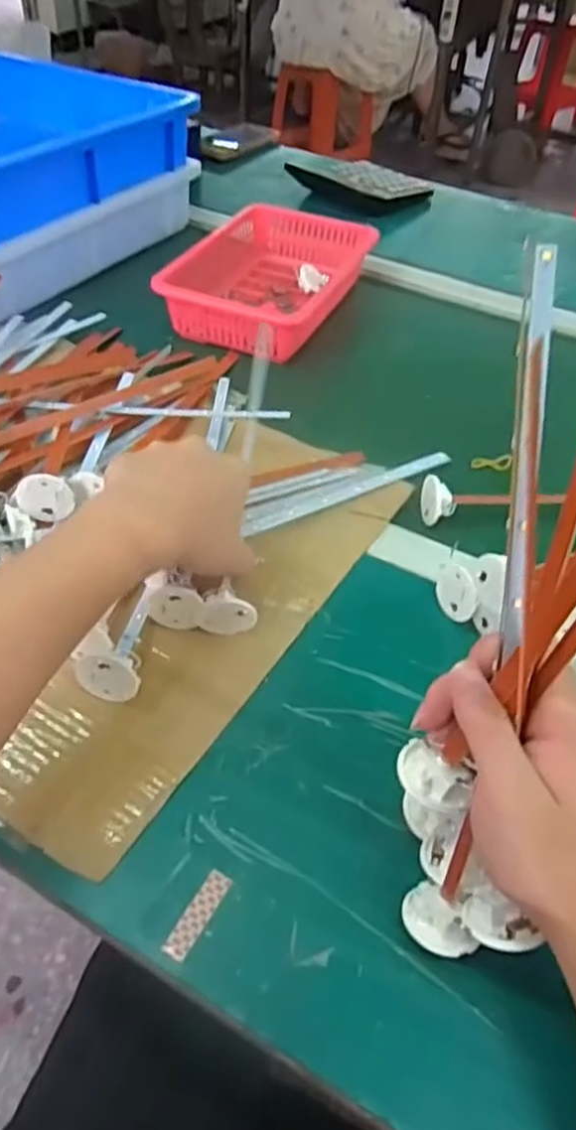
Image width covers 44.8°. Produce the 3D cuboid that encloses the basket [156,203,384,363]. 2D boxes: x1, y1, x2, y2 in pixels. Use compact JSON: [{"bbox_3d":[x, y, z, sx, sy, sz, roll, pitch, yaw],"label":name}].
[{"bbox_3d":[-0.014,-0.324,0.783,0.167,0.058,0.271,19,48,14],"label":"basket"}]

